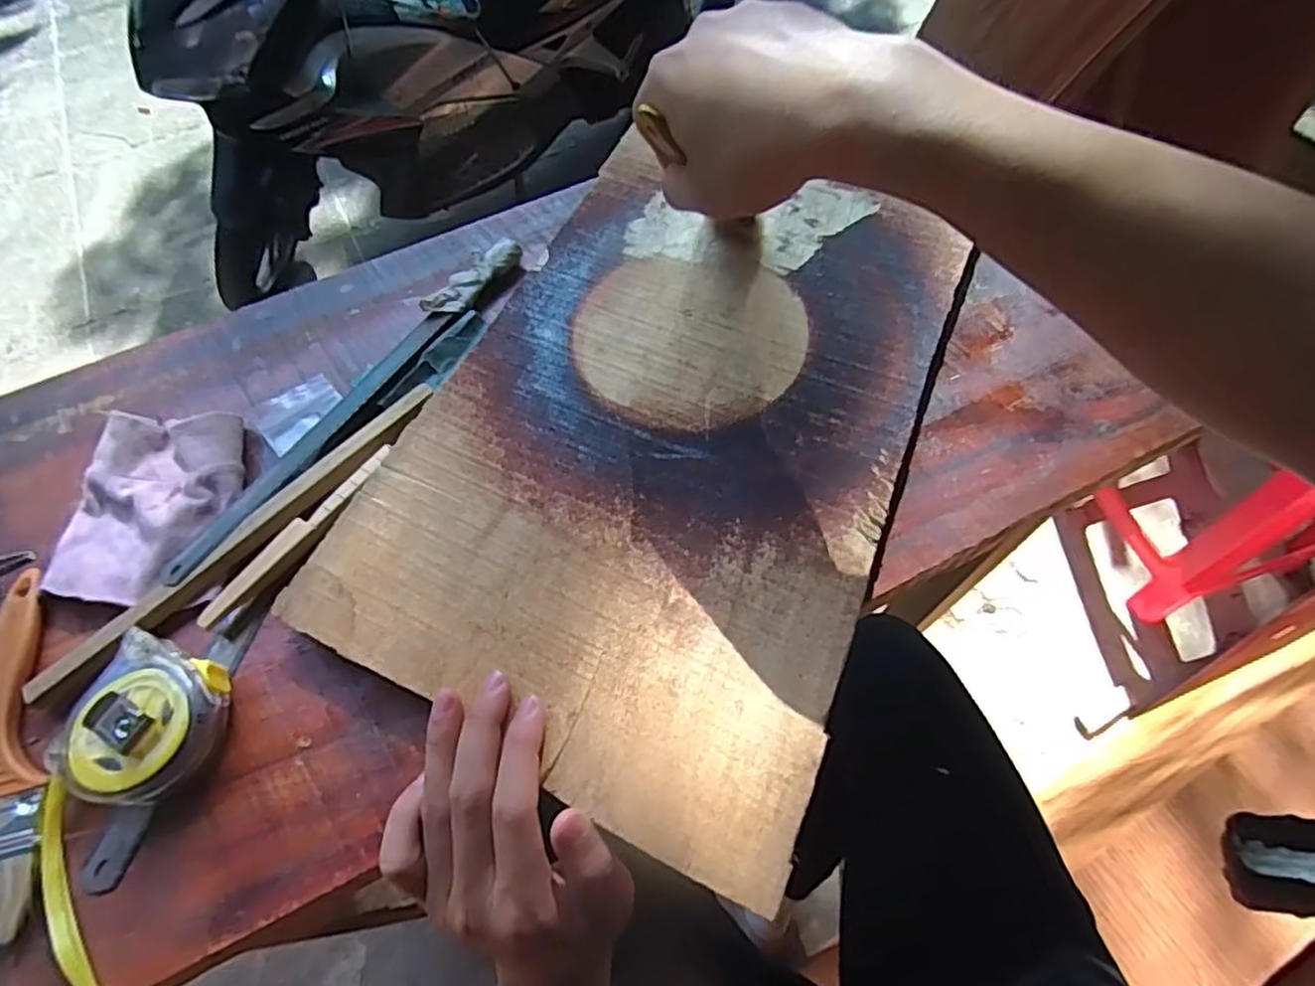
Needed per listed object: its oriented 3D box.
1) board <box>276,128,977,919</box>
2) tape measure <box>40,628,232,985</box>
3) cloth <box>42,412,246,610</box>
[{"bbox_3d":[0.006,-0.047,0.394,0.270,0.005,0.414,20,64,14],"label":"board"},{"bbox_3d":[-0.253,0.149,0.306,0.068,0.030,0.159,3,62,6],"label":"tape measure"},{"bbox_3d":[-0.299,0.008,0.392,0.095,0.020,0.122,-8,61,0],"label":"cloth"}]

